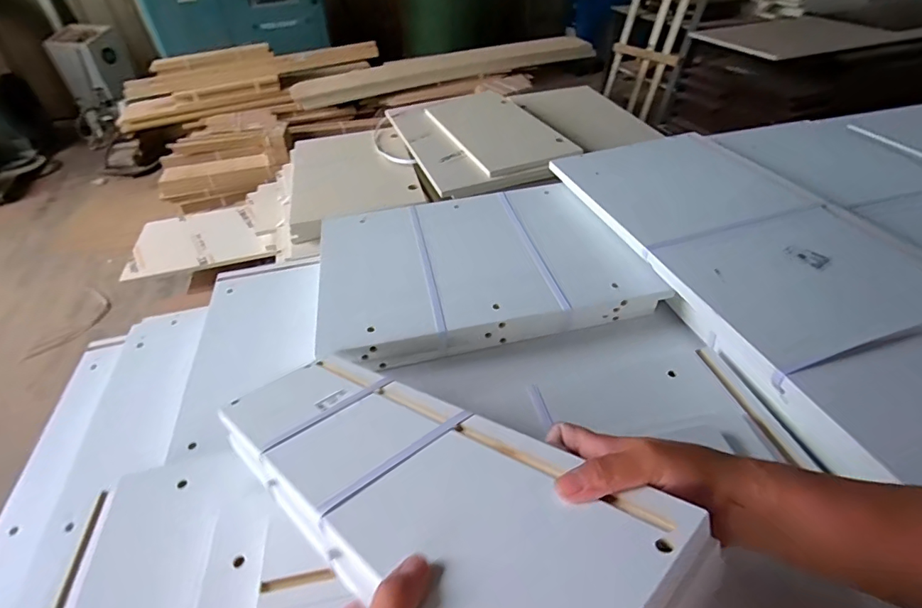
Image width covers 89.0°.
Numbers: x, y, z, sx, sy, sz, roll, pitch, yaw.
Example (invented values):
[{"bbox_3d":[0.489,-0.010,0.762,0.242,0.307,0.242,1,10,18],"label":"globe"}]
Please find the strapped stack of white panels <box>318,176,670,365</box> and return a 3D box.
[{"bbox_3d":[0.010,-0.085,0.838,0.554,0.071,0.417,-10,41,-8],"label":"strapped stack of white panels"}]

